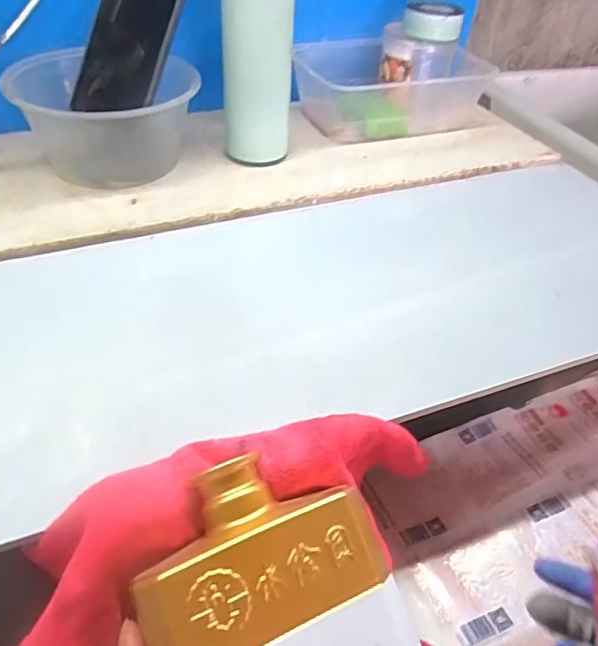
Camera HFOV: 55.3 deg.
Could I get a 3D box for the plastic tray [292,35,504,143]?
[{"bbox_3d":[0.108,-0.279,0.672,0.223,0.069,0.142,-17,49,-23],"label":"plastic tray"}]

